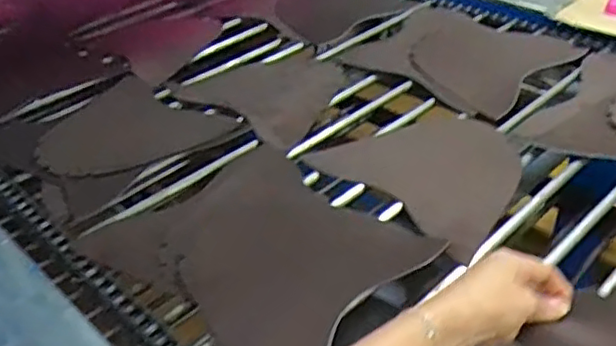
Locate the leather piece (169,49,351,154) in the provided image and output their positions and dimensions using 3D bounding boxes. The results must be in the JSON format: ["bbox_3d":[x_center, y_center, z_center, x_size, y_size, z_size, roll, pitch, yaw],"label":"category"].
[{"bbox_3d":[-0.043,-0.129,0.964,0.221,0.007,0.238,-34,46,-32],"label":"leather piece"}]

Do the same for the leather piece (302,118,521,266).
[{"bbox_3d":[0.165,-0.008,0.781,0.220,0.025,0.254,-28,43,-27],"label":"leather piece"}]

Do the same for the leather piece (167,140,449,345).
[{"bbox_3d":[-0.045,0.073,0.682,0.245,0.015,0.283,-33,45,-31],"label":"leather piece"}]

